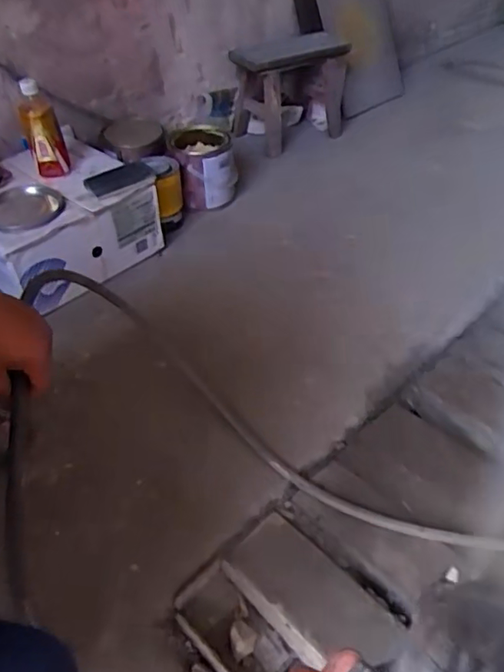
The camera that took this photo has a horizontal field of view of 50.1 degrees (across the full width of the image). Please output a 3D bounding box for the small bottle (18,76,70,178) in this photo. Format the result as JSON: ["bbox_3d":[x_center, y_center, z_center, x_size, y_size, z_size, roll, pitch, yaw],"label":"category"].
[{"bbox_3d":[-0.414,-0.410,1.070,0.067,0.193,0.055,-18,46,-15],"label":"small bottle"}]

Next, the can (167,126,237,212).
[{"bbox_3d":[-0.116,-0.401,1.322,0.158,0.162,0.170,-8,44,-5],"label":"can"}]

